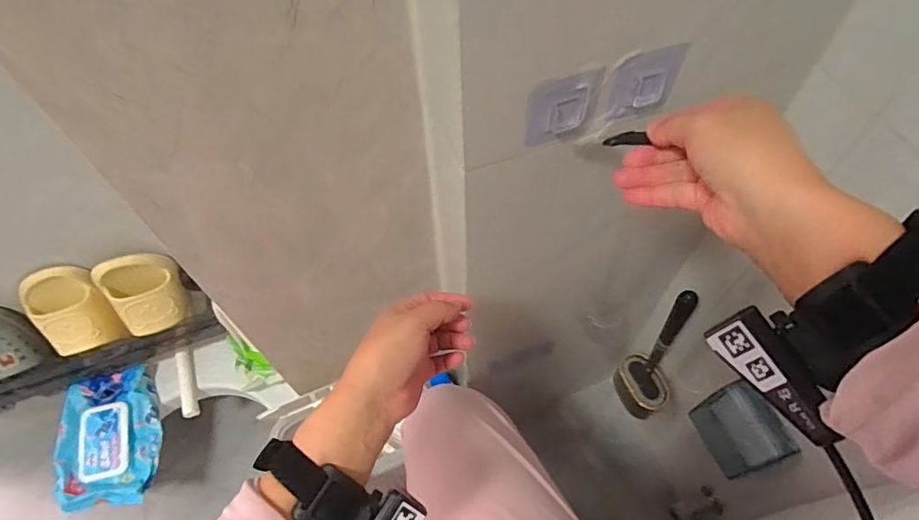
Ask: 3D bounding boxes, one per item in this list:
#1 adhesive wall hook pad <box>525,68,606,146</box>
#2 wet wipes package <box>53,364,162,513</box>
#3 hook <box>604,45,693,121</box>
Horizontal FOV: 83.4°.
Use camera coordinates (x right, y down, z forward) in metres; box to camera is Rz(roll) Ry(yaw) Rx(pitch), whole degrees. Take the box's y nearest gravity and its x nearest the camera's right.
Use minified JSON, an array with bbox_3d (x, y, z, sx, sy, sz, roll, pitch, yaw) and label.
[{"bbox_3d":[0.074,-0.107,0.363,0.055,0.051,0.007,-17,59,-9],"label":"adhesive wall hook pad"},{"bbox_3d":[-0.584,0.298,0.867,0.141,0.065,0.211,-5,67,-18],"label":"wet wipes package"},{"bbox_3d":[0.136,-0.127,0.376,0.056,0.056,0.010,-21,60,-11],"label":"hook"}]

